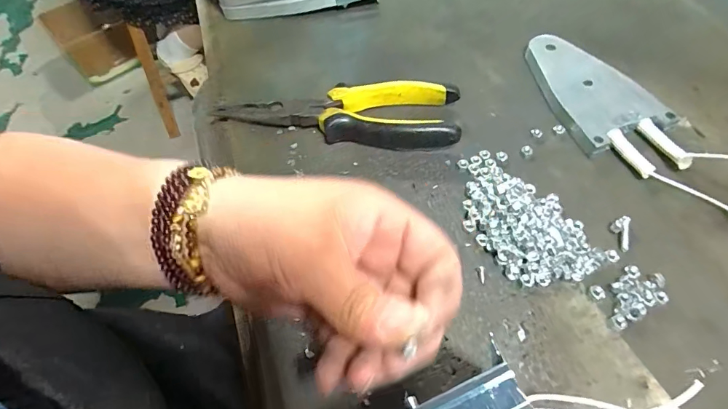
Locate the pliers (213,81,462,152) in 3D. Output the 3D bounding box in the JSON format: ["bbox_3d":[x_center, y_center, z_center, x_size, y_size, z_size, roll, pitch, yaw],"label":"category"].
[{"bbox_3d":[-0.021,-0.071,0.320,0.183,0.025,0.051,5,55,5],"label":"pliers"}]

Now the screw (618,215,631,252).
[{"bbox_3d":[0.165,0.018,0.260,0.007,0.004,0.024,10,70,9],"label":"screw"}]

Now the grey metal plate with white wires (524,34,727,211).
[{"bbox_3d":[0.196,-0.064,0.306,0.077,0.025,0.217,-27,59,-16],"label":"grey metal plate with white wires"}]

